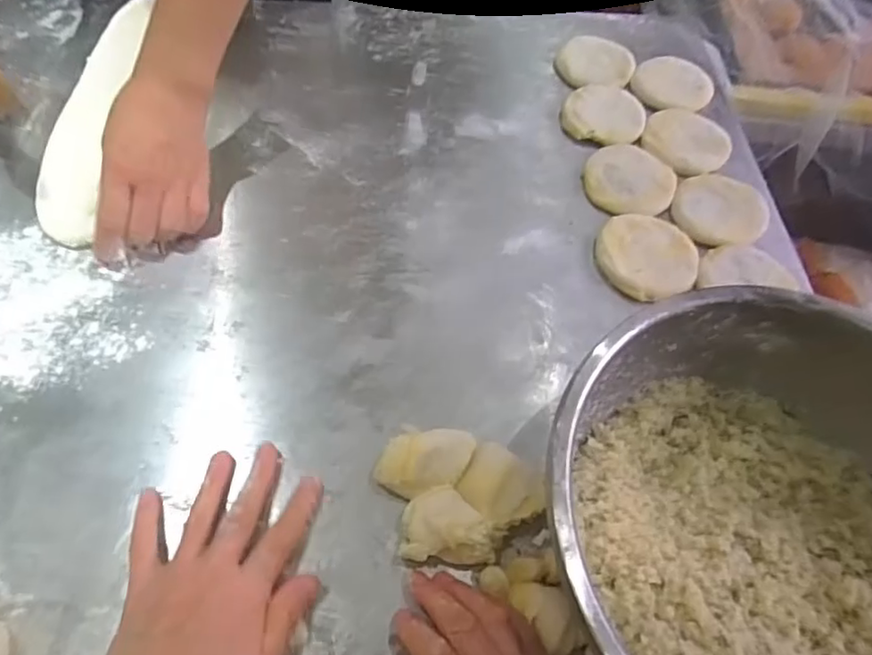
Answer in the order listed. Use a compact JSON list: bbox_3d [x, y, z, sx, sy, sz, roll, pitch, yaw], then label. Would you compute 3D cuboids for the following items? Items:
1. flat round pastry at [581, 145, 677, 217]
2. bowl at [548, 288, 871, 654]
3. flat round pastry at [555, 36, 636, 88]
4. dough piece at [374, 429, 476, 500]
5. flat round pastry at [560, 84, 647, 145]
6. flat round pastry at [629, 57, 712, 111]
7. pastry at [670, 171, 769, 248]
[{"bbox_3d":[0.185,-0.140,0.585,0.086,0.010,0.087,2,58,-3],"label":"flat round pastry"},{"bbox_3d":[0.199,0.126,0.368,0.272,0.115,0.271,2,58,-3],"label":"bowl"},{"bbox_3d":[0.174,-0.287,0.668,0.083,0.020,0.077,2,58,-3],"label":"flat round pastry"},{"bbox_3d":[-0.007,0.094,0.416,0.068,0.044,0.039,-10,60,-11],"label":"dough piece"},{"bbox_3d":[0.175,-0.223,0.633,0.084,0.012,0.081,2,58,-3],"label":"flat round pastry"},{"bbox_3d":[0.256,-0.265,0.660,0.082,0.015,0.076,2,58,-3],"label":"flat round pastry"},{"bbox_3d":[0.271,-0.112,0.574,0.098,0.009,0.081,-12,60,-12],"label":"pastry"}]

